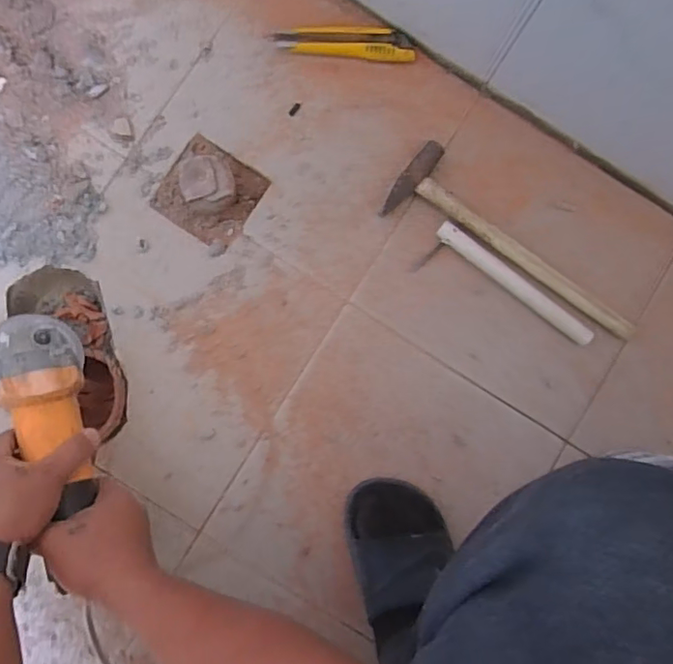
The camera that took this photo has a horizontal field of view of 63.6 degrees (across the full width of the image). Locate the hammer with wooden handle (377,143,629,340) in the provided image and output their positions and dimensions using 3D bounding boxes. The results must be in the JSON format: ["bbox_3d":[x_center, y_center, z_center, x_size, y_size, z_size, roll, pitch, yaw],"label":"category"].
[{"bbox_3d":[0.207,-0.099,0.612,0.309,0.024,0.089,30,85,-1],"label":"hammer with wooden handle"}]

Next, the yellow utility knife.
[{"bbox_3d":[0.009,-0.329,0.619,0.161,0.020,0.036,0,86,-3],"label":"yellow utility knife"}]

